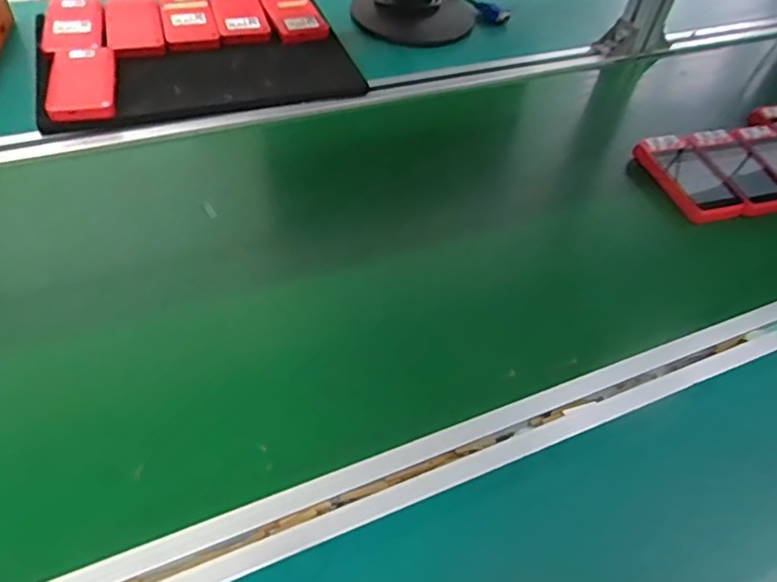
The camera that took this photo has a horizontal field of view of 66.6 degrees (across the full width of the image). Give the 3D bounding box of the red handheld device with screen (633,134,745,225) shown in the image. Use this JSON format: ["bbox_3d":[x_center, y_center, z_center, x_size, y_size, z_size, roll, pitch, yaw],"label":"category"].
[{"bbox_3d":[0.316,-0.123,0.628,0.072,0.023,0.127,-13,56,-16],"label":"red handheld device with screen"}]

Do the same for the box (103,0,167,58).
[{"bbox_3d":[-0.312,-0.327,0.727,0.064,0.018,0.138,-11,49,-17],"label":"box"}]

